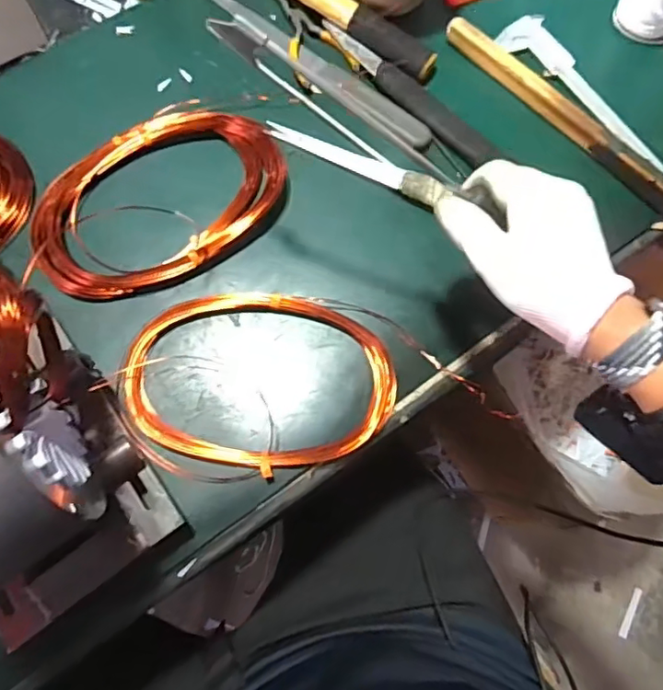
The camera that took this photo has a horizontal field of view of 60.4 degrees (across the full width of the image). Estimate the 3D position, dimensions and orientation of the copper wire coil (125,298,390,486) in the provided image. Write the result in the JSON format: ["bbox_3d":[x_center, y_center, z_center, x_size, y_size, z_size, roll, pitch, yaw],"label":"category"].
[{"bbox_3d":[-0.054,0.025,0.445,0.206,0.026,0.143,17,77,3],"label":"copper wire coil"}]

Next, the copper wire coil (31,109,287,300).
[{"bbox_3d":[-0.146,-0.123,0.476,0.214,0.031,0.137,-32,78,-11],"label":"copper wire coil"}]

